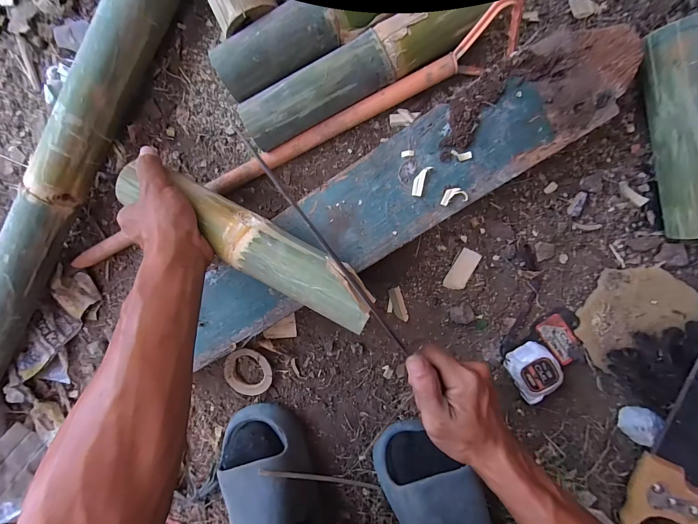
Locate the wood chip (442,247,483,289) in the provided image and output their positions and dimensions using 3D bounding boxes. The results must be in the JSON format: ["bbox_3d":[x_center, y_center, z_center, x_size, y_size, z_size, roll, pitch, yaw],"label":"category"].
[{"bbox_3d":[0.150,0.011,0.420,0.027,0.005,0.056,24,99,2],"label":"wood chip"}]

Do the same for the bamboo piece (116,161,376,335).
[{"bbox_3d":[-0.105,-0.023,0.346,0.293,0.055,0.055,31,99,4],"label":"bamboo piece"}]

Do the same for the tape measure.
[{"bbox_3d":[0.241,0.143,0.415,0.056,0.037,0.061,-30,94,9],"label":"tape measure"}]

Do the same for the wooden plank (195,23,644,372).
[{"bbox_3d":[0.042,-0.071,0.361,0.569,0.017,0.104,-32,94,9],"label":"wooden plank"}]

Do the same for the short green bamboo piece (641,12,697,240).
[{"bbox_3d":[0.371,-0.140,0.351,0.051,0.059,0.221,-15,96,7],"label":"short green bamboo piece"}]

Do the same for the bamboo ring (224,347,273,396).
[{"bbox_3d":[-0.142,0.156,0.450,0.064,0.014,0.070,1,98,5],"label":"bamboo ring"}]

